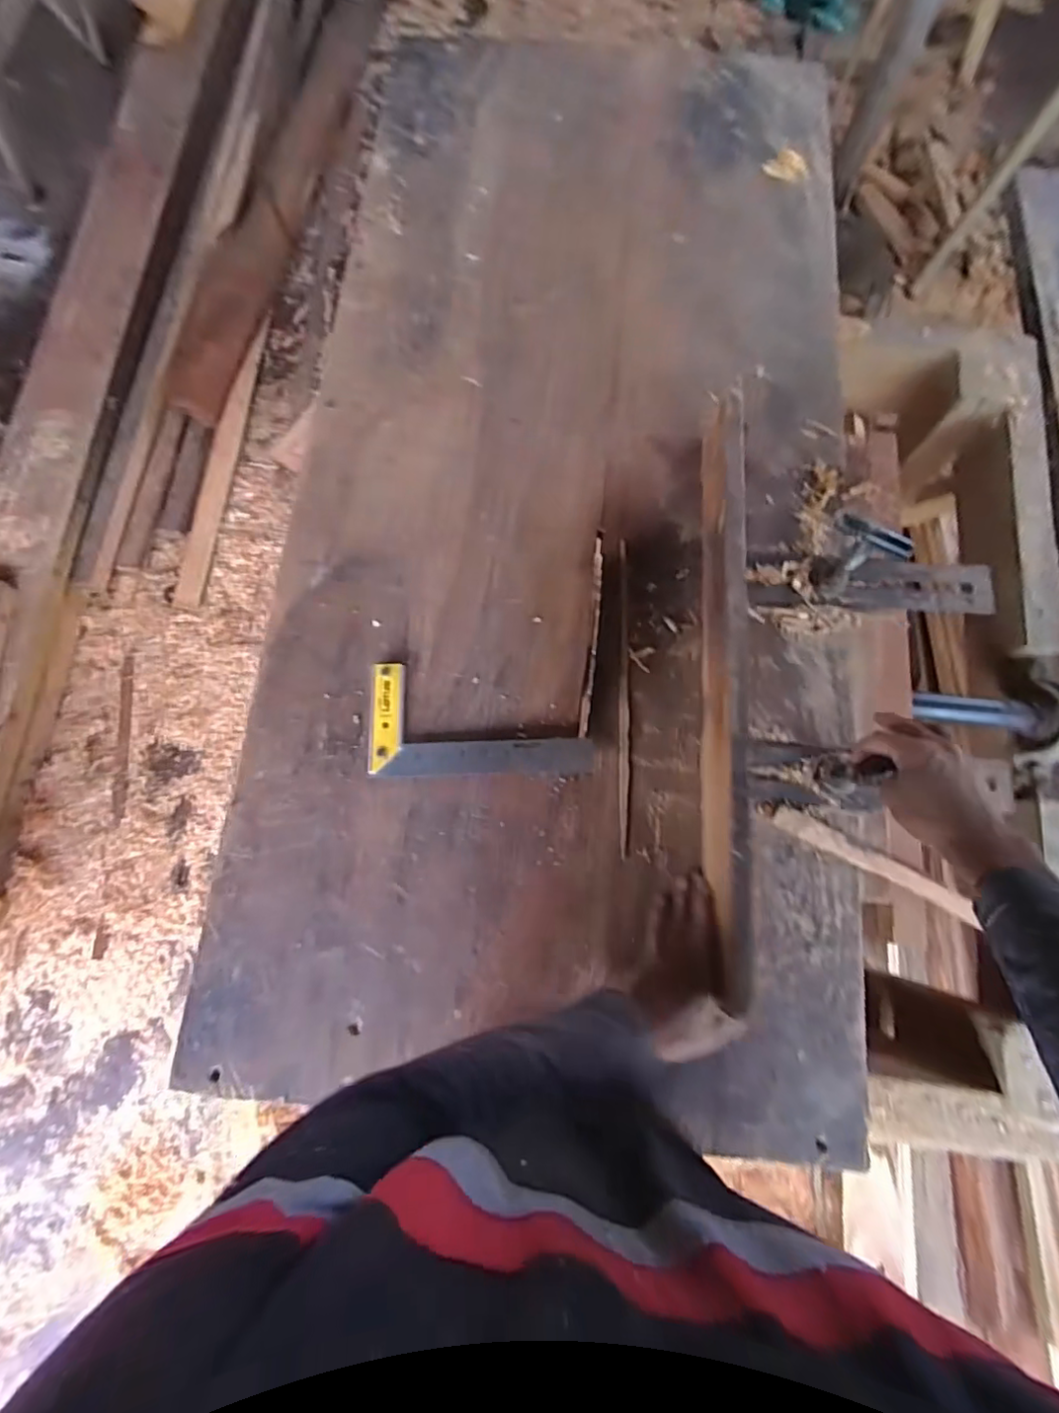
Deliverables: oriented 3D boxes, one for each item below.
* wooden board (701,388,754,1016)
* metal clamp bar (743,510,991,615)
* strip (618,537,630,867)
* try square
[{"bbox_3d":[0.214,-0.053,0.644,0.026,0.105,0.671,4,74,1],"label":"wooden board"},{"bbox_3d":[0.421,-0.168,0.687,0.282,0.141,0.077,3,75,0],"label":"metal clamp bar"},{"bbox_3d":[0.112,-0.021,0.692,0.013,0.008,0.380,2,75,0],"label":"strip"},{"bbox_3d":[-0.056,0.016,0.679,0.254,0.013,0.128,0,75,0],"label":"try square"}]

